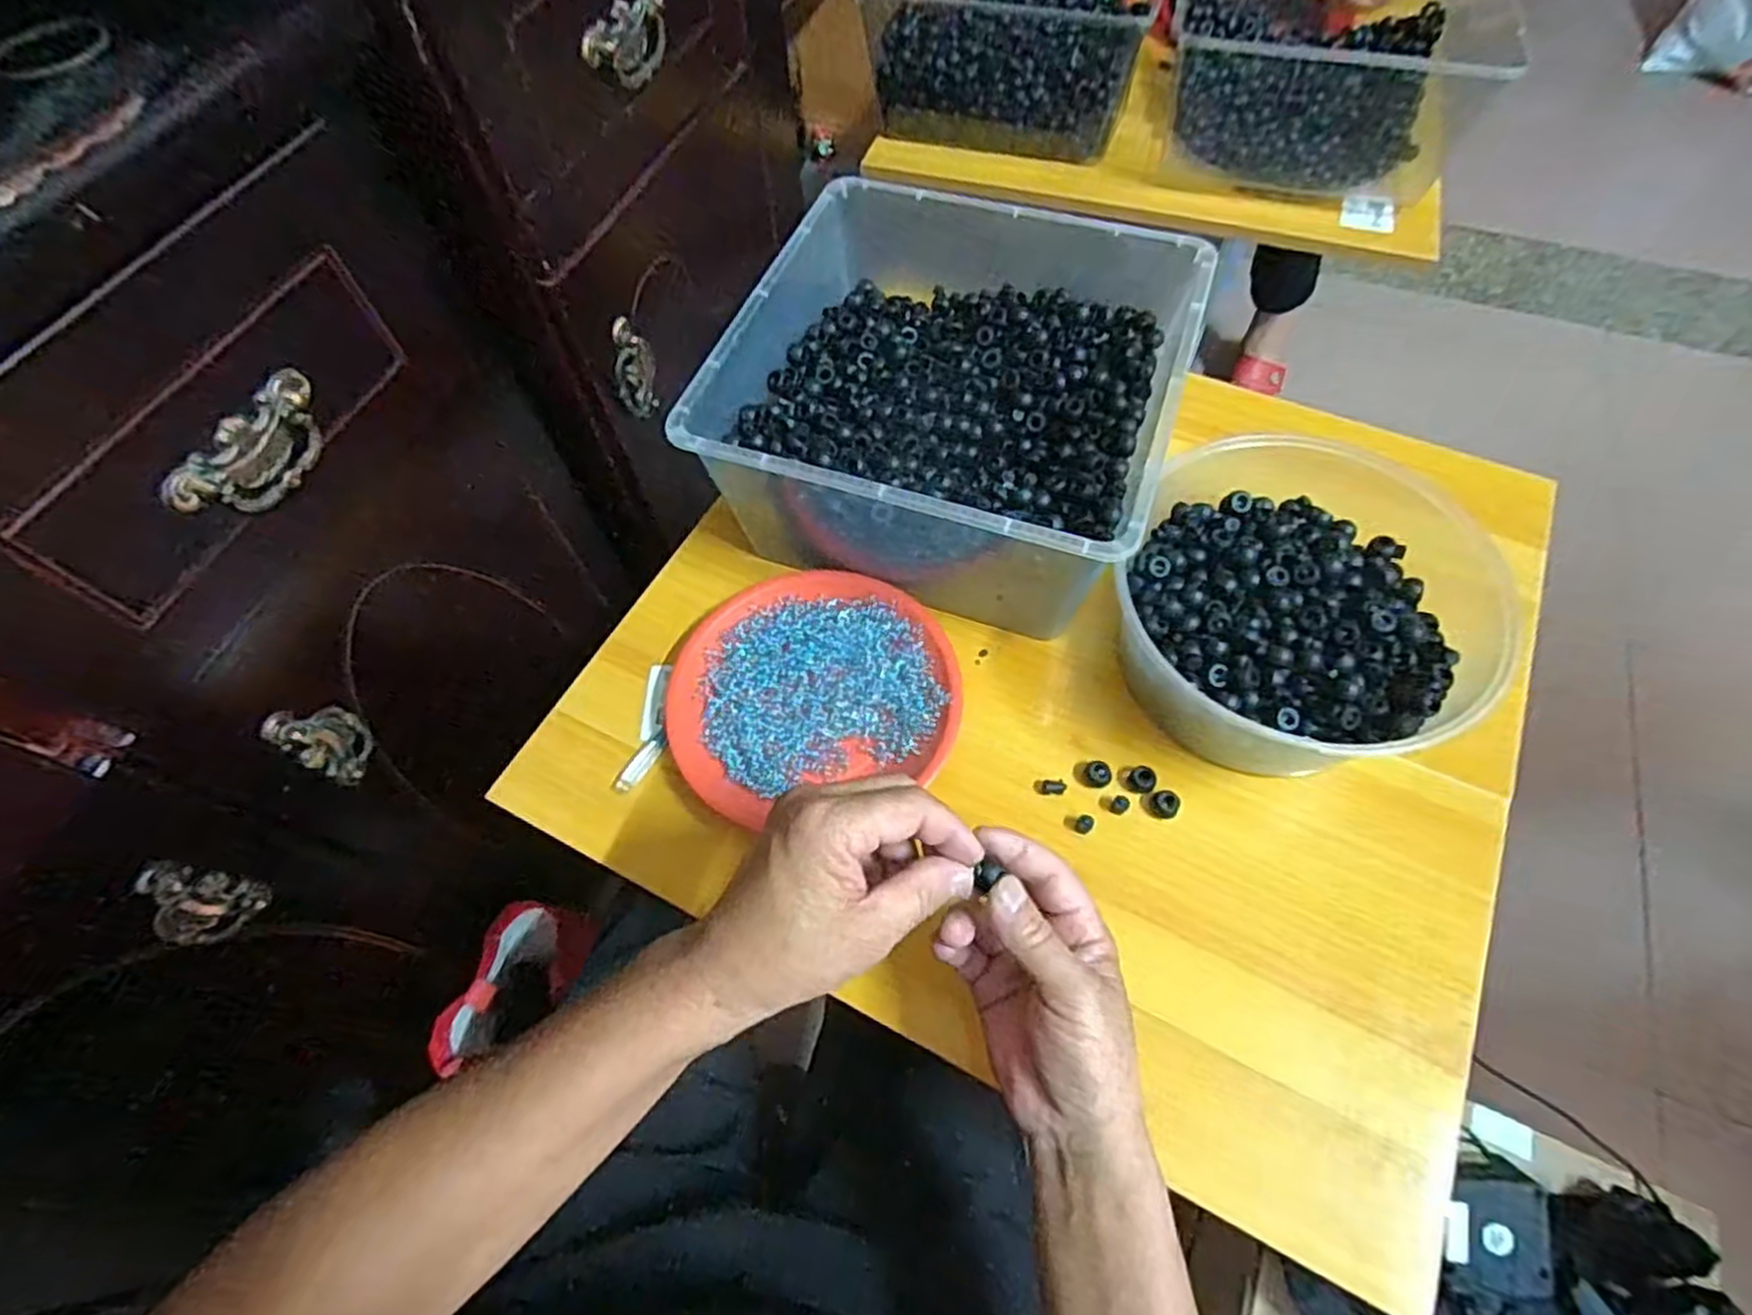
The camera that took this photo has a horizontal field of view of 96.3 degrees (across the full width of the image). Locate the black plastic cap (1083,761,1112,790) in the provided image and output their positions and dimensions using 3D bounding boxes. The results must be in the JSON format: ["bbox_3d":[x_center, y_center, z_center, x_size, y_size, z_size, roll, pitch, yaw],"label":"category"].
[{"bbox_3d":[0.144,0.076,0.510,0.017,0.007,0.017,8,61,6],"label":"black plastic cap"}]

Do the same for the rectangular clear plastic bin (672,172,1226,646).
[{"bbox_3d":[0.056,-0.187,0.582,0.299,0.130,0.299,18,63,11],"label":"rectangular clear plastic bin"}]

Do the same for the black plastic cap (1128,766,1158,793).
[{"bbox_3d":[0.172,0.078,0.506,0.017,0.007,0.017,-1,61,1],"label":"black plastic cap"}]

